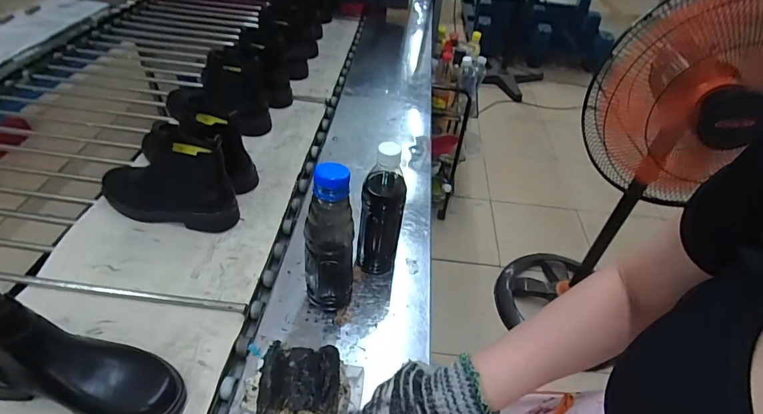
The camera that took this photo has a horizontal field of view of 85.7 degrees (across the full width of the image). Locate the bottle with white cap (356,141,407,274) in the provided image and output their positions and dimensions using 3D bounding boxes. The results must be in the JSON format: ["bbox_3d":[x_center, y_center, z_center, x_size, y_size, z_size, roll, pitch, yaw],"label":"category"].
[{"bbox_3d":[0.002,-0.006,0.575,0.059,0.200,0.070,10,44,5],"label":"bottle with white cap"}]

